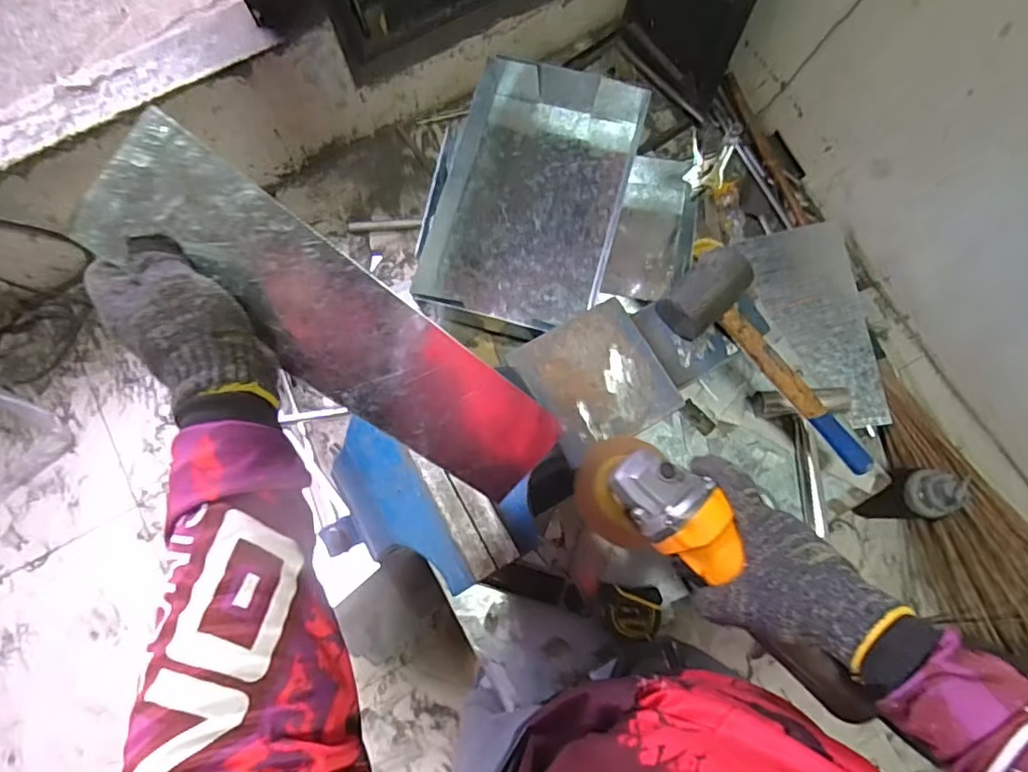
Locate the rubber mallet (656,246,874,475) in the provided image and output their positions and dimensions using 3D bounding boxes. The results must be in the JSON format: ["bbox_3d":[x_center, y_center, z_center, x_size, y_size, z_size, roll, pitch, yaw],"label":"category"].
[{"bbox_3d":[0.309,-0.018,0.689,0.318,0.068,0.100,44,80,-8],"label":"rubber mallet"}]

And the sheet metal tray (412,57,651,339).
[{"bbox_3d":[0.018,-0.271,0.824,0.275,0.066,0.390,16,77,5],"label":"sheet metal tray"}]

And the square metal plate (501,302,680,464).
[{"bbox_3d":[0.093,-0.009,0.660,0.144,0.009,0.147,-30,80,-3],"label":"square metal plate"}]

